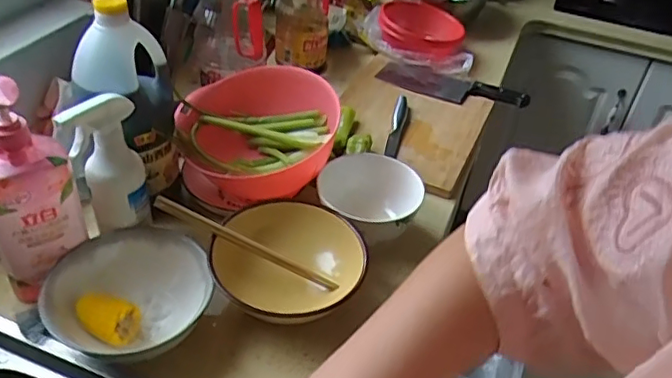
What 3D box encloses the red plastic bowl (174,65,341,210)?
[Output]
[{"bbox_3d":[-0.111,-0.078,0.839,0.212,0.148,0.182,-3,40,-10],"label":"red plastic bowl"}]

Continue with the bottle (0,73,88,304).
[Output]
[{"bbox_3d":[-0.324,0.000,0.624,0.090,0.244,0.061,-22,47,-30],"label":"bottle"}]

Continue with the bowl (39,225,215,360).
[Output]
[{"bbox_3d":[-0.222,0.118,0.654,0.163,0.061,0.163,4,39,-3],"label":"bowl"}]

